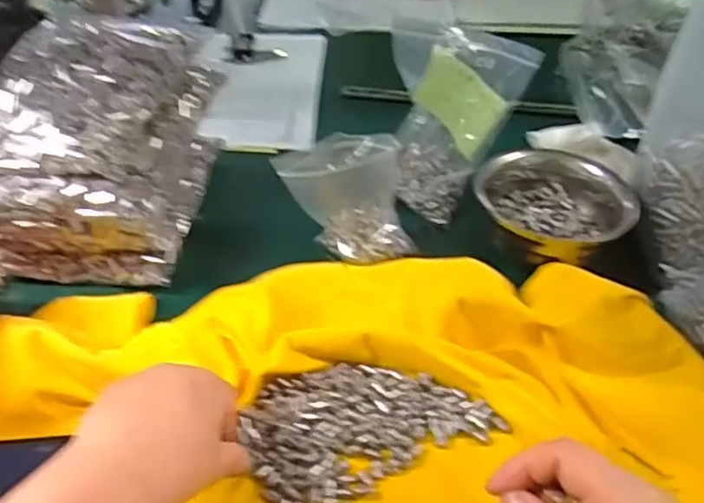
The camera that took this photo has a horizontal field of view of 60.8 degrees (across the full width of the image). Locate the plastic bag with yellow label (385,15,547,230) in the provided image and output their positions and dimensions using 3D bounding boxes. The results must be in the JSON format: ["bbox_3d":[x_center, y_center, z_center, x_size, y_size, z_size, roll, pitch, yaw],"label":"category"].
[{"bbox_3d":[0.085,-0.135,0.573,0.062,0.167,0.147,-6,41,-42],"label":"plastic bag with yellow label"}]

